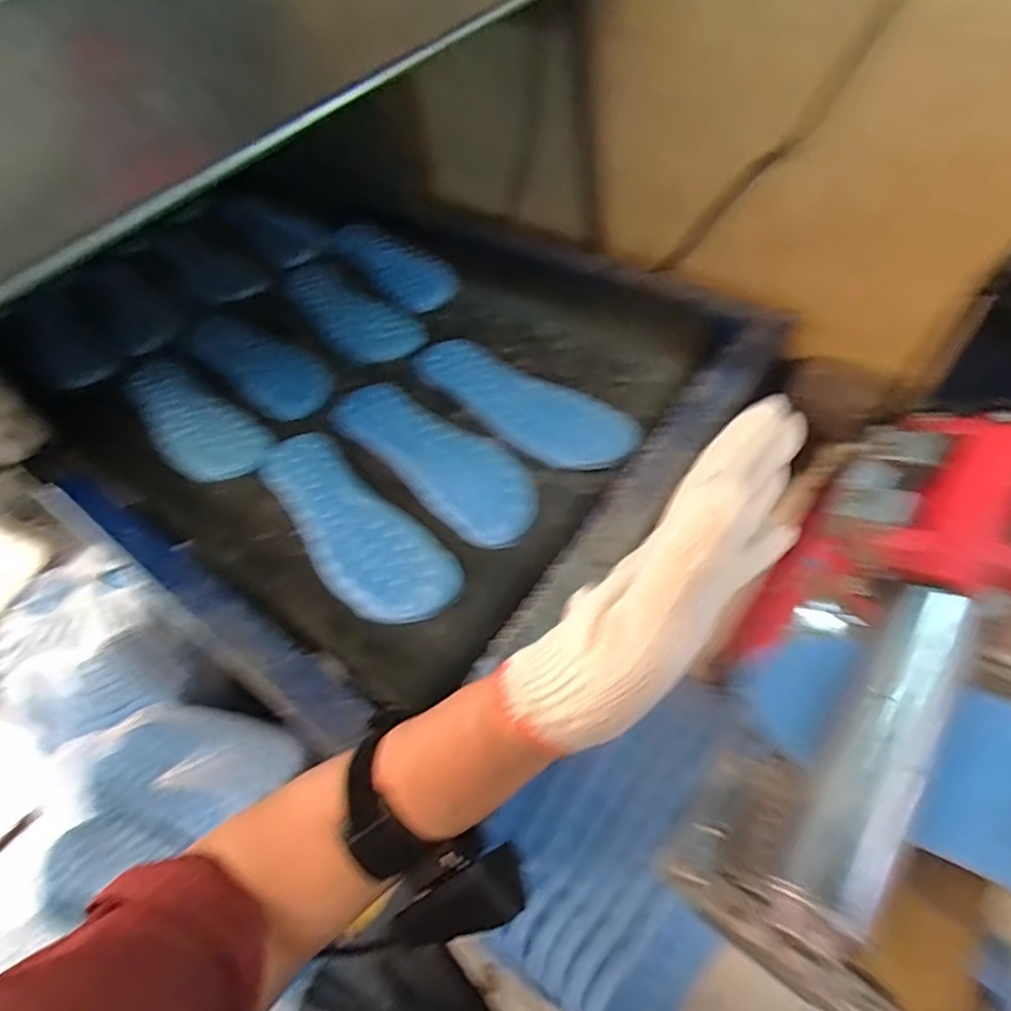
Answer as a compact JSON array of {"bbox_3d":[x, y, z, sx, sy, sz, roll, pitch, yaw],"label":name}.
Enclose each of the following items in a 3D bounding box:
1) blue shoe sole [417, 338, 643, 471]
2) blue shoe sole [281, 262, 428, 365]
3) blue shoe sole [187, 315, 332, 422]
[{"bbox_3d":[0.011,-0.107,0.605,0.248,0.005,0.093,31,63,23],"label":"blue shoe sole"},{"bbox_3d":[-0.196,-0.235,0.736,0.225,0.020,0.098,37,66,26],"label":"blue shoe sole"},{"bbox_3d":[-0.293,-0.171,0.711,0.087,0.023,0.249,-40,61,-21],"label":"blue shoe sole"}]

